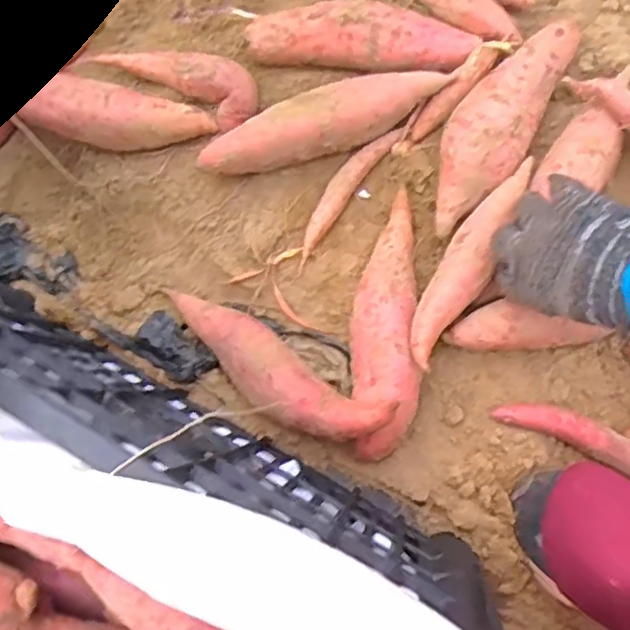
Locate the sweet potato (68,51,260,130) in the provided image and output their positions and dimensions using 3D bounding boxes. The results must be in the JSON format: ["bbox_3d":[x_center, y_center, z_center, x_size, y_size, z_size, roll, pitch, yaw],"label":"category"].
[{"bbox_3d":[-0.145,-0.230,0.635,0.187,0.032,0.051,19,80,5],"label":"sweet potato"}]

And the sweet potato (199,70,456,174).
[{"bbox_3d":[0.007,-0.177,0.610,0.233,0.047,0.054,-16,79,-2],"label":"sweet potato"}]

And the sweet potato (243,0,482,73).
[{"bbox_3d":[0.041,-0.260,0.628,0.213,0.042,0.053,9,80,3],"label":"sweet potato"}]

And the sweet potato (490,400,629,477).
[{"bbox_3d":[0.233,0.105,0.557,0.163,0.018,0.036,25,81,6],"label":"sweet potato"}]

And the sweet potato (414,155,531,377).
[{"bbox_3d":[0.131,-0.052,0.553,0.040,0.034,0.202,30,78,7],"label":"sweet potato"}]

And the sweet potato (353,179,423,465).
[{"bbox_3d":[0.060,-0.001,0.569,0.056,0.048,0.240,1,79,2],"label":"sweet potato"}]

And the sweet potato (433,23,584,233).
[{"bbox_3d":[0.166,-0.176,0.597,0.072,0.048,0.224,35,82,7],"label":"sweet potato"}]

